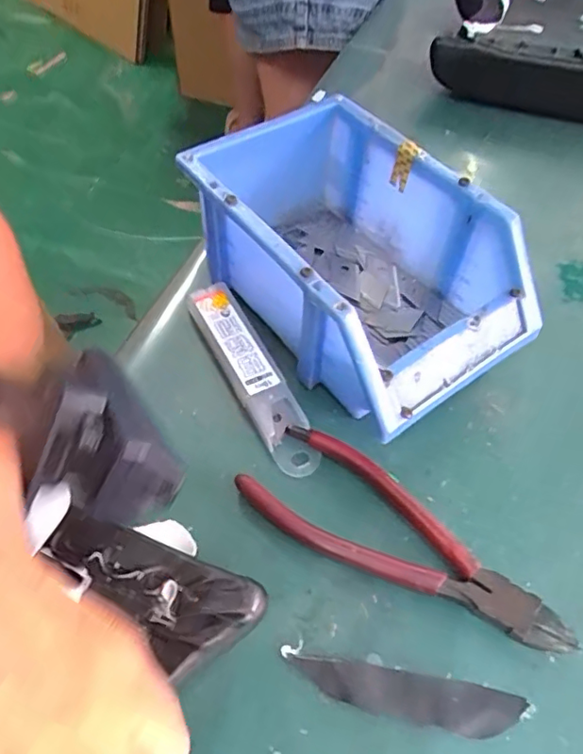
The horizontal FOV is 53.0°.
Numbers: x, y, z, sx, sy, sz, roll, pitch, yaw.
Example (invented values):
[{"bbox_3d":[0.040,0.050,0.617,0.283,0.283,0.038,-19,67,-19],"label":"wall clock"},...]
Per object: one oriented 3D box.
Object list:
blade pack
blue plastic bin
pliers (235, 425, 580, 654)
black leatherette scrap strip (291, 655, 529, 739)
[{"bbox_3d":[-0.022,-0.002,0.322,0.025,0.022,0.125,-24,55,-16],"label":"blade pack"},{"bbox_3d":[0.028,-0.073,0.337,0.117,0.085,0.208,-32,59,-20],"label":"blue plastic bin"},{"bbox_3d":[0.051,0.075,0.266,0.152,0.016,0.050,27,57,21],"label":"pliers"},{"bbox_3d":[0.046,0.127,0.233,0.089,0.004,0.018,7,52,7],"label":"black leatherette scrap strip"}]

